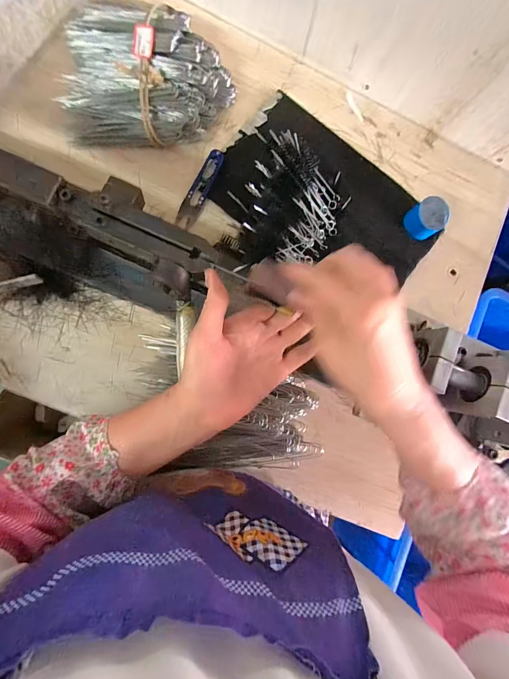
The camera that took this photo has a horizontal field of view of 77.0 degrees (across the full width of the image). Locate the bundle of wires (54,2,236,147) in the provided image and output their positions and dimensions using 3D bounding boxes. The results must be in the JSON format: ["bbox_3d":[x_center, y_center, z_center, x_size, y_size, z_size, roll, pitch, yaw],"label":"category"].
[{"bbox_3d":[-0.141,-0.359,0.424,0.222,0.047,0.191,-1,85,-8],"label":"bundle of wires"}]

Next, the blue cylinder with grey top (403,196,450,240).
[{"bbox_3d":[0.250,-0.176,0.466,0.046,0.040,0.051,-33,90,-9],"label":"blue cylinder with grey top"}]

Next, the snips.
[{"bbox_3d":[-0.074,-0.206,0.440,0.026,0.017,0.113,27,82,-5],"label":"snips"}]

